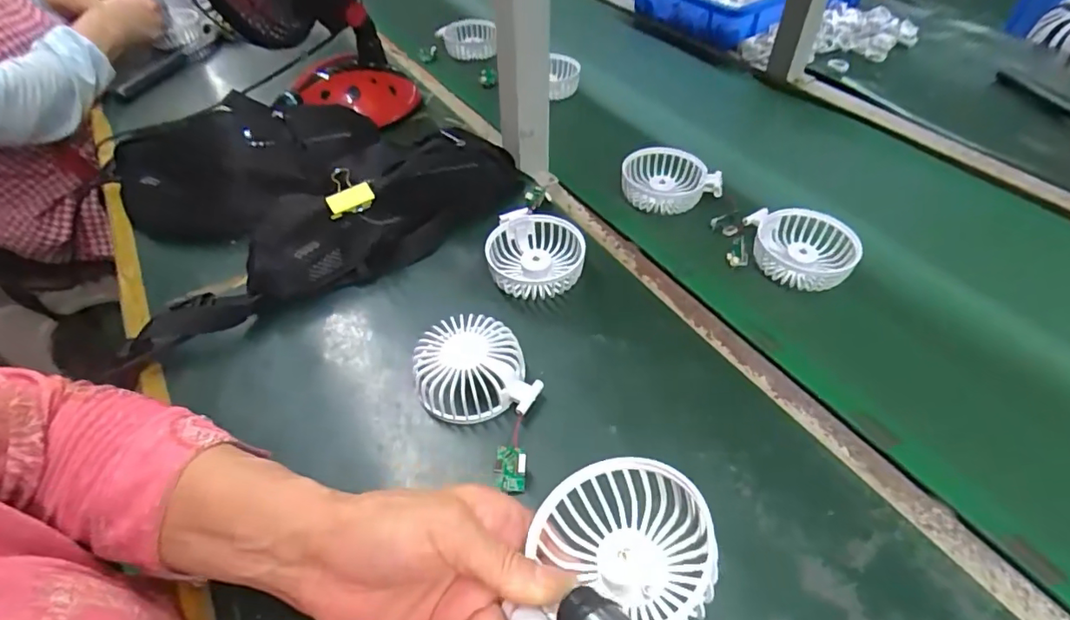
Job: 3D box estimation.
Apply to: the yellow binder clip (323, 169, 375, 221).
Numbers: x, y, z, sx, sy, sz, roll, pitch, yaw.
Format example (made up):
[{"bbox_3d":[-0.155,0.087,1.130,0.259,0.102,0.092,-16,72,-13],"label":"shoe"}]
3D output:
[{"bbox_3d":[-0.173,-0.109,0.499,0.041,0.040,0.019,-14,49,-10],"label":"yellow binder clip"}]

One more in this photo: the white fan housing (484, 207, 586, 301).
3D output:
[{"bbox_3d":[0.002,-0.051,0.518,0.091,0.038,0.091,5,48,7],"label":"white fan housing"}]

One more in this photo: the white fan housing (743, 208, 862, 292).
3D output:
[{"bbox_3d":[0.256,-0.057,0.513,0.093,0.031,0.083,0,48,3],"label":"white fan housing"}]

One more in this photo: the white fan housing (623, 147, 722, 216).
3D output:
[{"bbox_3d":[0.142,-0.140,0.595,0.110,0.034,0.082,1,48,4],"label":"white fan housing"}]

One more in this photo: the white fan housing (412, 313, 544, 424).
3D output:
[{"bbox_3d":[-0.049,0.045,0.426,0.090,0.039,0.090,-14,48,-10],"label":"white fan housing"}]

